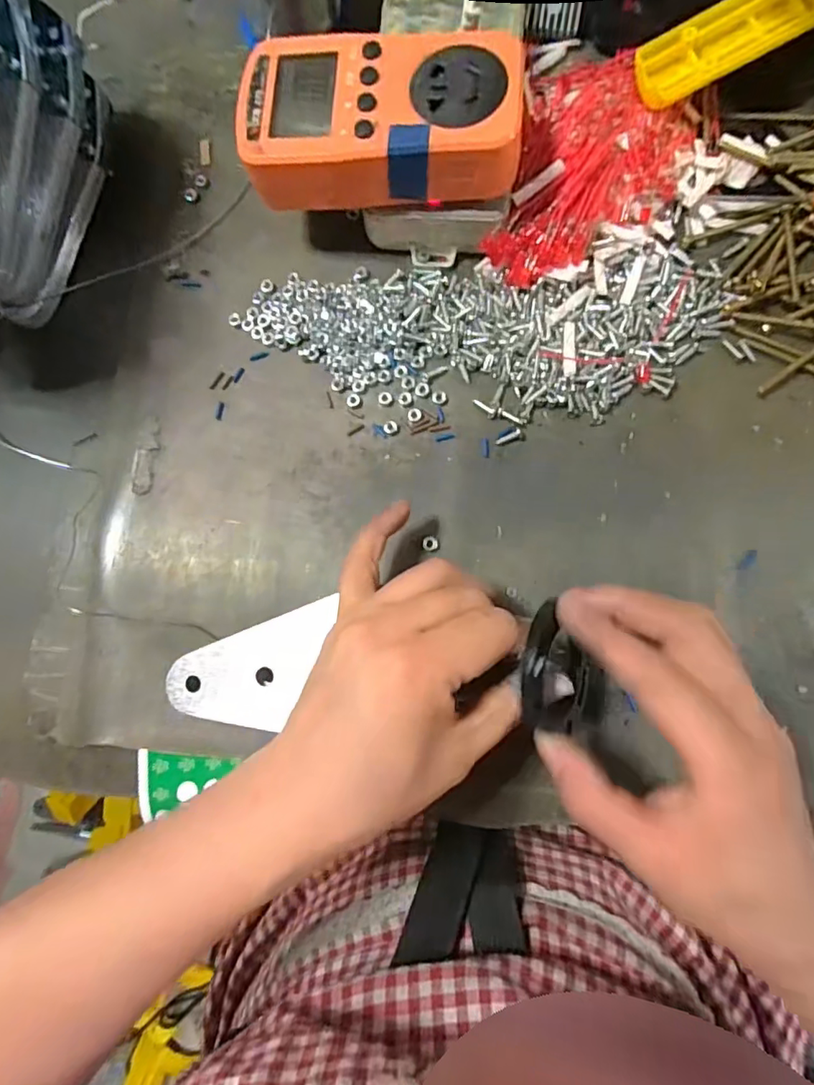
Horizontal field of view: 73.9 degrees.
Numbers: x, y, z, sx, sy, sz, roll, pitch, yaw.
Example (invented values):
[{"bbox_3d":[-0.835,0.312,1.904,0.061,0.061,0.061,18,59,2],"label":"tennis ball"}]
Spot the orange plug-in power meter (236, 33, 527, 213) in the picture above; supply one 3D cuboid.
[{"bbox_3d":[-0.012,-0.195,0.251,0.125,0.029,0.063,2,82,5],"label":"orange plug-in power meter"}]

